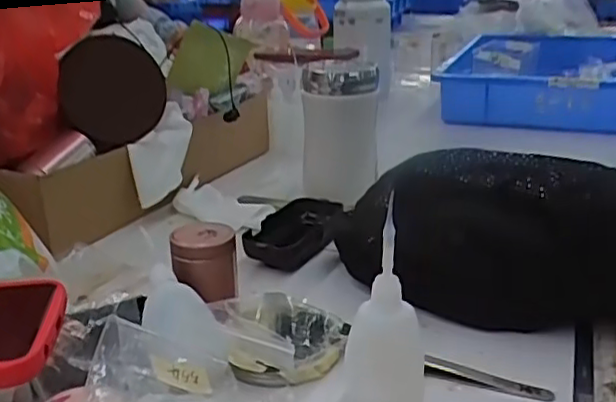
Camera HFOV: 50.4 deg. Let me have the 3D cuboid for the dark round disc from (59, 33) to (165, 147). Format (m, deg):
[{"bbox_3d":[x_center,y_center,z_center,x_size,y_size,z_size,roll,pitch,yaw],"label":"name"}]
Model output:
[{"bbox_3d":[-0.186,-0.104,0.618,0.101,0.096,0.014,1,22,2],"label":"dark round disc"}]

